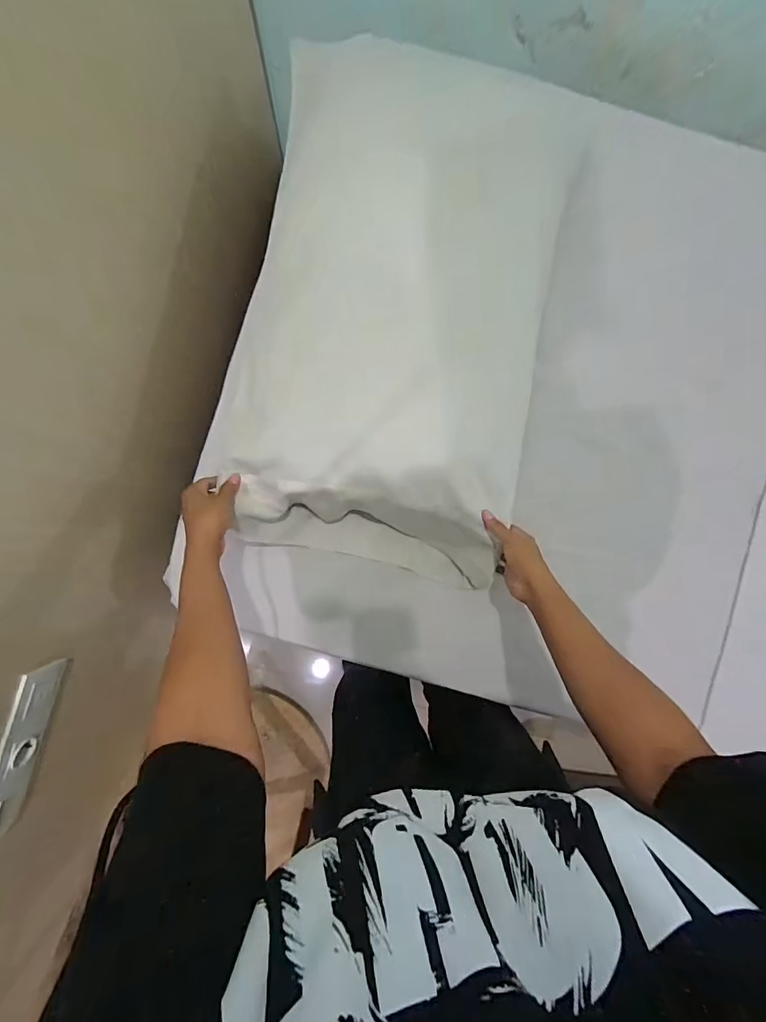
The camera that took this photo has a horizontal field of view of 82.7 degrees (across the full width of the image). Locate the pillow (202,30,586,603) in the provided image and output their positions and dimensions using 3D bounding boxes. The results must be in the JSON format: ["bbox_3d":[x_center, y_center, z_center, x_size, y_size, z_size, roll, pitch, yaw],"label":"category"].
[{"bbox_3d":[0.033,-0.278,0.638,0.404,0.163,0.704,11,86,1],"label":"pillow"}]

